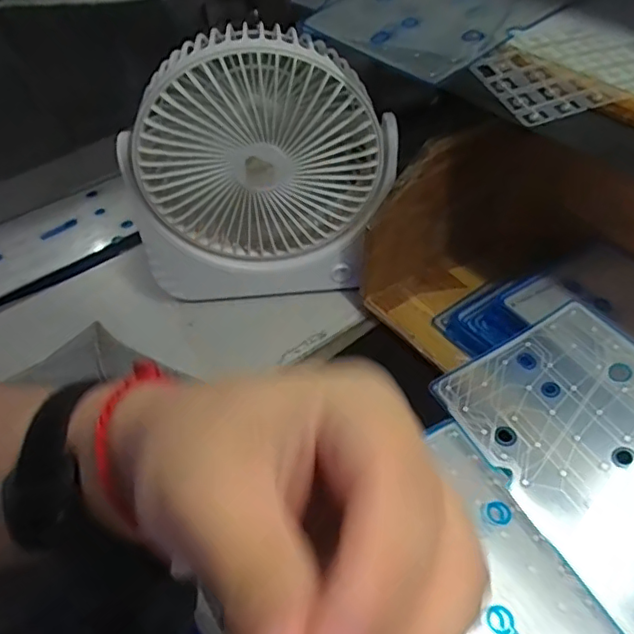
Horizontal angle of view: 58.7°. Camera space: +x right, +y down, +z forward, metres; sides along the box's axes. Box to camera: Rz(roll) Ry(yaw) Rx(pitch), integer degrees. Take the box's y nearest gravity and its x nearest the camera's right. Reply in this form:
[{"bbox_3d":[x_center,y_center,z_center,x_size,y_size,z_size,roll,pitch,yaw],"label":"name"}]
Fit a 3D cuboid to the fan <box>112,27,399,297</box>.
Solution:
[{"bbox_3d":[-0.040,-0.100,0.406,0.180,0.196,0.065,2,47,5],"label":"fan"}]

